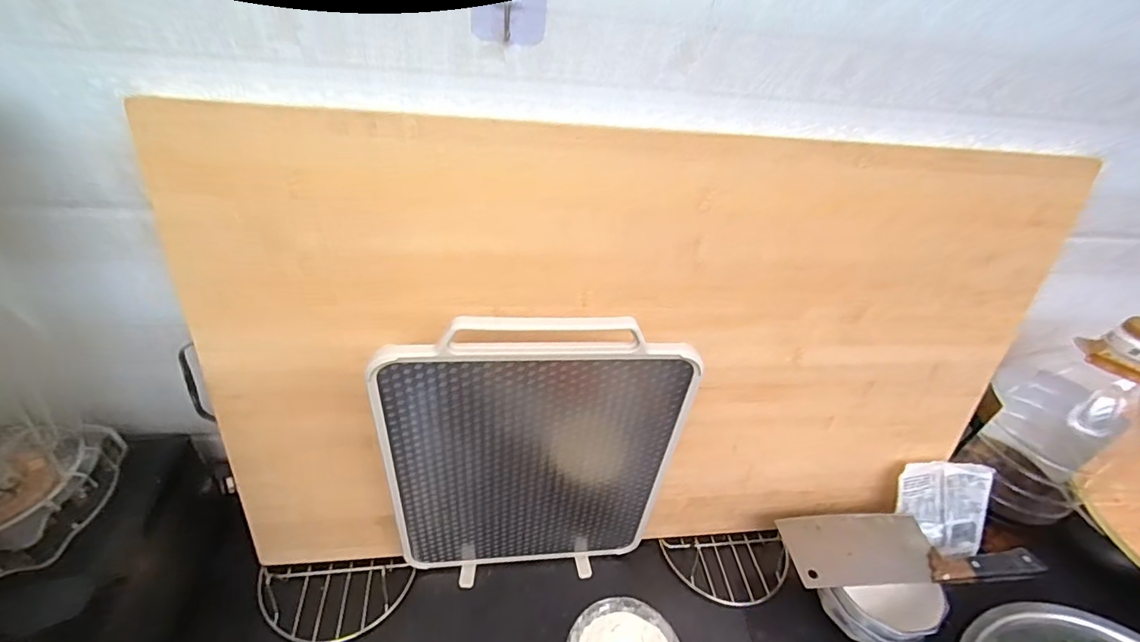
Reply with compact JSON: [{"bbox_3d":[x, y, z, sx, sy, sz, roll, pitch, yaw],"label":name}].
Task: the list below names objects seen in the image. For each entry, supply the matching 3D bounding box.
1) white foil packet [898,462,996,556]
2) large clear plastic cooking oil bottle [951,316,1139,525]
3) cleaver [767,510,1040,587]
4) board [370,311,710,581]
[{"bbox_3d":[0.487,0.245,0.648,0.119,0.123,0.012,3,7,-2],"label":"white foil packet"},{"bbox_3d":[0.610,0.121,0.617,0.141,0.274,0.142,-19,45,-29],"label":"large clear plastic cooking oil bottle"},{"bbox_3d":[0.394,0.265,0.587,0.278,0.028,0.091,3,38,-6],"label":"cleaver"},{"bbox_3d":[-0.036,0.150,0.509,0.280,0.382,0.018,-1,39,-10],"label":"board"}]

